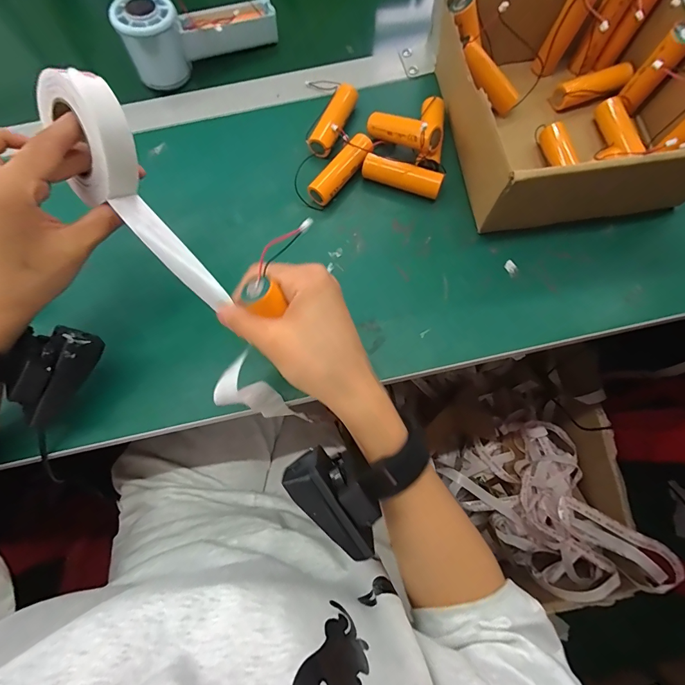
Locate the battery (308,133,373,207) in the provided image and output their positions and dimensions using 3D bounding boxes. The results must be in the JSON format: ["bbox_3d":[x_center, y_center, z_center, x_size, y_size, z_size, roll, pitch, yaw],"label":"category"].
[{"bbox_3d":[0.000,-0.157,0.338,0.020,0.022,0.073,38,78,11],"label":"battery"}]

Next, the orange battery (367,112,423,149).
[{"bbox_3d":[0.049,-0.193,0.333,0.057,0.016,0.021,34,77,25],"label":"orange battery"}]

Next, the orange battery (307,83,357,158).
[{"bbox_3d":[-0.006,-0.209,0.348,0.021,0.021,0.078,24,76,8],"label":"orange battery"}]

